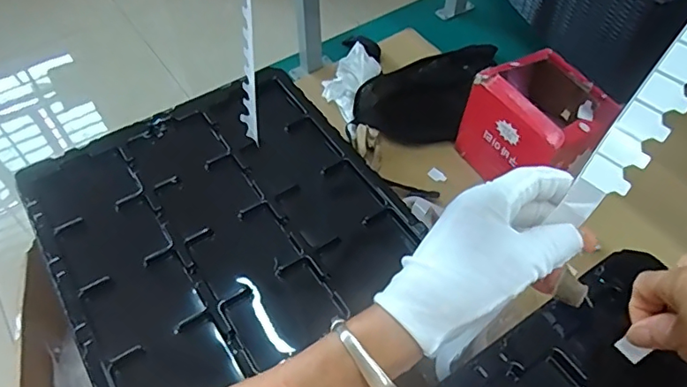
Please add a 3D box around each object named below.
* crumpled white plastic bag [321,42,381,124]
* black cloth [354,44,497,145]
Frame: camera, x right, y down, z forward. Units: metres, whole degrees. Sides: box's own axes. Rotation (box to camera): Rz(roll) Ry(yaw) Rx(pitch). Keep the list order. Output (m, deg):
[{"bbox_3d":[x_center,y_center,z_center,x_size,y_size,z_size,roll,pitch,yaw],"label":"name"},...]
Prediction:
[{"bbox_3d":[0.010,-0.183,0.848,0.073,0.043,0.123,23,56,17],"label":"crumpled white plastic bag"},{"bbox_3d":[0.139,-0.171,0.864,0.155,0.044,0.259,24,56,18],"label":"black cloth"}]

